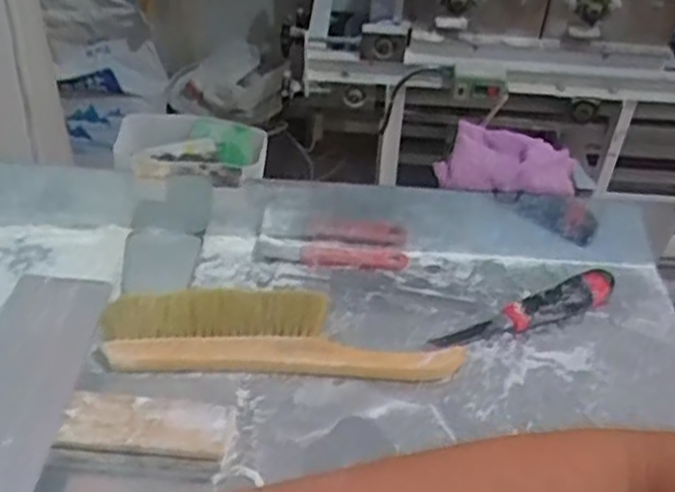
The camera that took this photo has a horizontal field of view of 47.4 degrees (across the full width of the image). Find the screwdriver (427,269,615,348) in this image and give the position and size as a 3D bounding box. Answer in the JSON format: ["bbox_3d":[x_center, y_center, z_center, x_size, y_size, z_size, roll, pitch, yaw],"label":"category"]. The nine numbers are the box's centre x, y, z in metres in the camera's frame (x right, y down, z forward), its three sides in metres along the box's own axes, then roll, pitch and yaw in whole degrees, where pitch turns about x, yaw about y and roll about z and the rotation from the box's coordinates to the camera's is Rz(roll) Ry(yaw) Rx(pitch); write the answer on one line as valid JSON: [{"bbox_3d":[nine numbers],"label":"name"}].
[{"bbox_3d":[0.195,0.066,0.792,0.206,0.026,0.041,-18,47,-22],"label":"screwdriver"}]

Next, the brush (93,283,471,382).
[{"bbox_3d":[-0.052,0.079,0.755,0.346,0.035,0.113,0,43,-4],"label":"brush"}]

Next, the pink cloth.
[{"bbox_3d":[0.182,-0.090,0.821,0.150,0.037,0.083,-3,43,-9],"label":"pink cloth"}]

